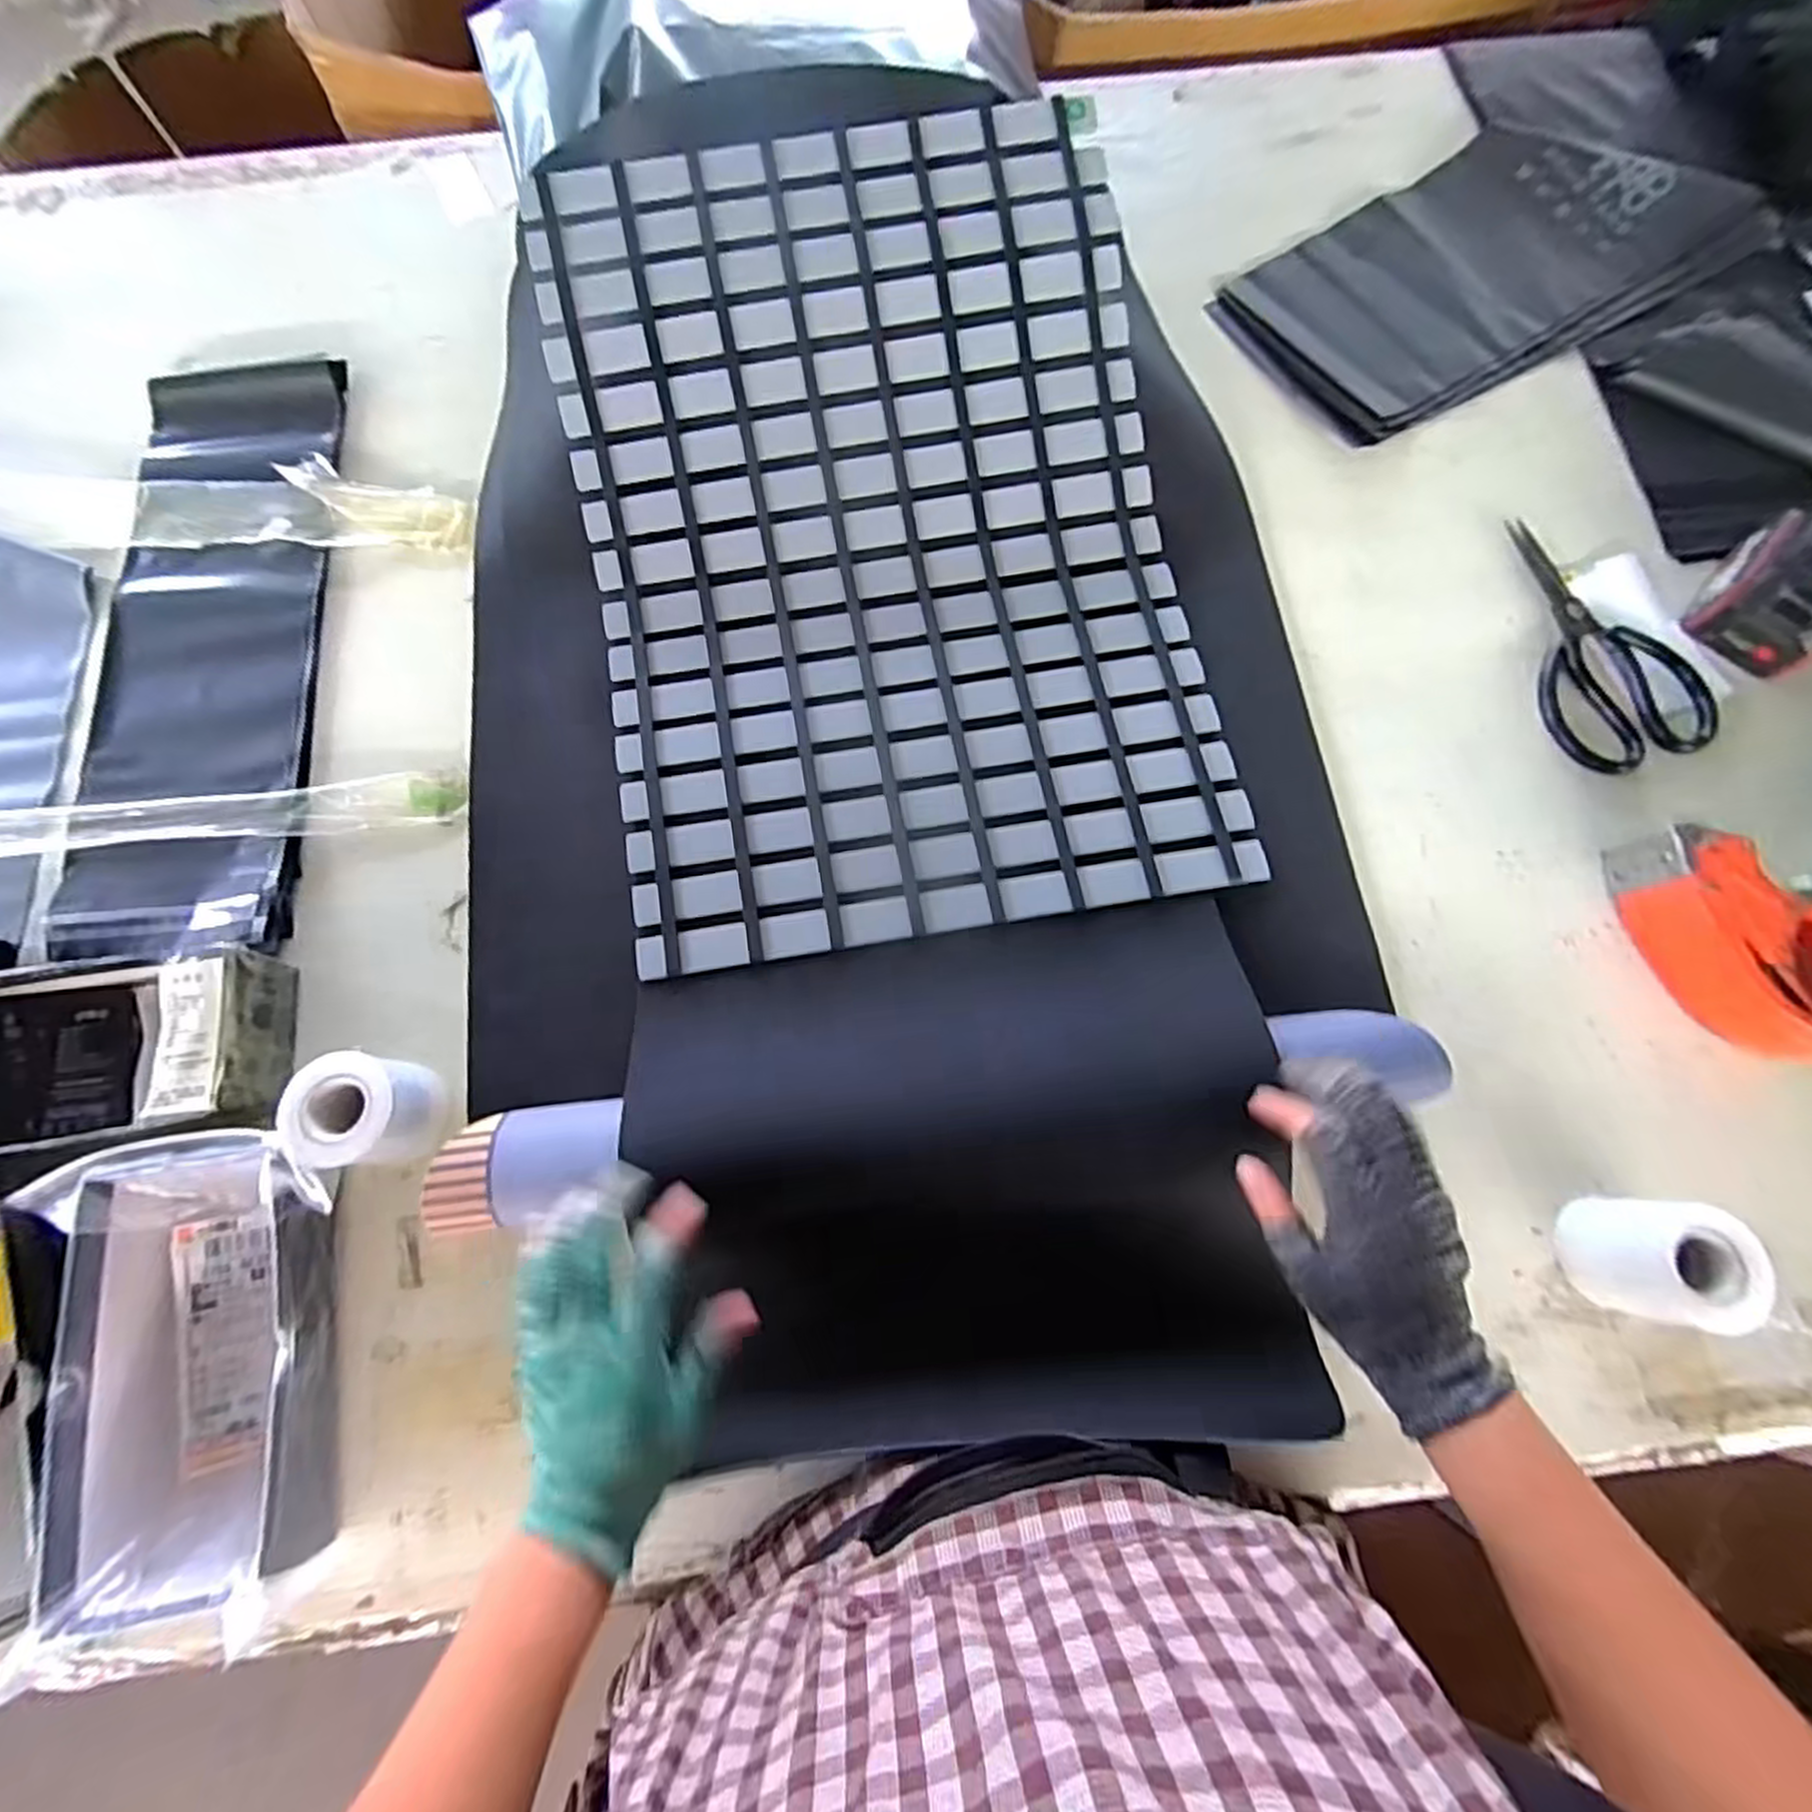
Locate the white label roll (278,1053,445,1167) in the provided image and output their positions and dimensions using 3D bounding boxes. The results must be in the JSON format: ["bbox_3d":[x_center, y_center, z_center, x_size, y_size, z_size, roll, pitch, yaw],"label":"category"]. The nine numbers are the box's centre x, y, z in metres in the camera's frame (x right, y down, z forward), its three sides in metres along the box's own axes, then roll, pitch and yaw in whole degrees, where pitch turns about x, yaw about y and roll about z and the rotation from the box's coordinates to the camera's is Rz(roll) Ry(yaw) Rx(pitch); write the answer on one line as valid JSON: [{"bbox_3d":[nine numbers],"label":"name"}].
[{"bbox_3d":[-0.330,0.125,0.477,0.064,0.057,0.068,0,74,0],"label":"white label roll"}]

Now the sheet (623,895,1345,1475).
[{"bbox_3d":[0.037,0.169,0.488,0.378,0.069,0.306,-8,74,-2],"label":"sheet"}]

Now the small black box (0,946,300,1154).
[{"bbox_3d":[-0.517,0.093,0.496,0.223,0.053,0.120,-7,74,-2],"label":"small black box"}]

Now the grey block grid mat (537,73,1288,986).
[{"bbox_3d":[-0.018,-0.275,0.561,0.442,0.114,0.590,-11,74,-3],"label":"grey block grid mat"}]

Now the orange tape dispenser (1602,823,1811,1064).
[{"bbox_3d":[0.557,0.012,0.505,0.108,0.058,0.165,-26,75,-7],"label":"orange tape dispenser"}]

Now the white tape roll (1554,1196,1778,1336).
[{"bbox_3d":[0.429,0.204,0.452,0.064,0.075,0.063,0,74,0],"label":"white tape roll"}]

